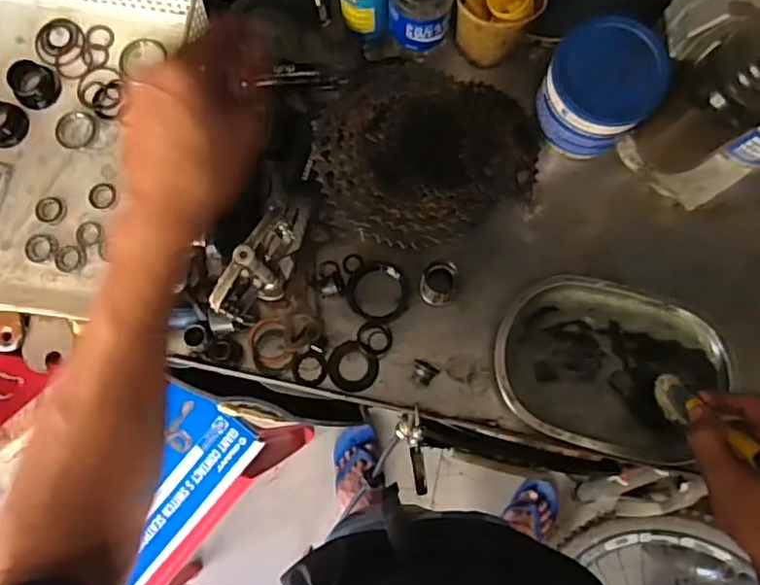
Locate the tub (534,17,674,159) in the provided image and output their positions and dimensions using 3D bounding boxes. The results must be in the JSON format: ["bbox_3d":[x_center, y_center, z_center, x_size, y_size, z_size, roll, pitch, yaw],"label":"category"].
[{"bbox_3d":[0.209,-0.195,0.580,0.099,0.081,0.106,0,79,1],"label":"tub"}]

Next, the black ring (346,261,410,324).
[{"bbox_3d":[-0.001,0.000,0.603,0.060,0.016,0.061,0,79,1],"label":"black ring"}]

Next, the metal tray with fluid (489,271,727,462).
[{"bbox_3d":[0.216,0.071,0.577,0.209,0.035,0.152,17,79,4],"label":"metal tray with fluid"}]

